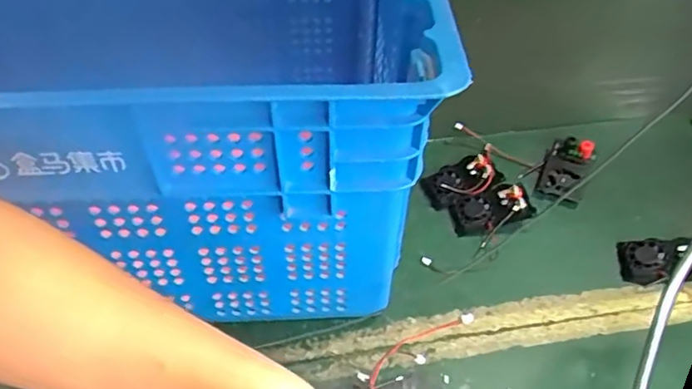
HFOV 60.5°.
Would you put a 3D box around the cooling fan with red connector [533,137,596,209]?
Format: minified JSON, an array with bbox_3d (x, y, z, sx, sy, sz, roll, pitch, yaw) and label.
[{"bbox_3d":[0.273,-0.027,0.740,0.053,0.043,0.091,23,52,17],"label":"cooling fan with red connector"}]

